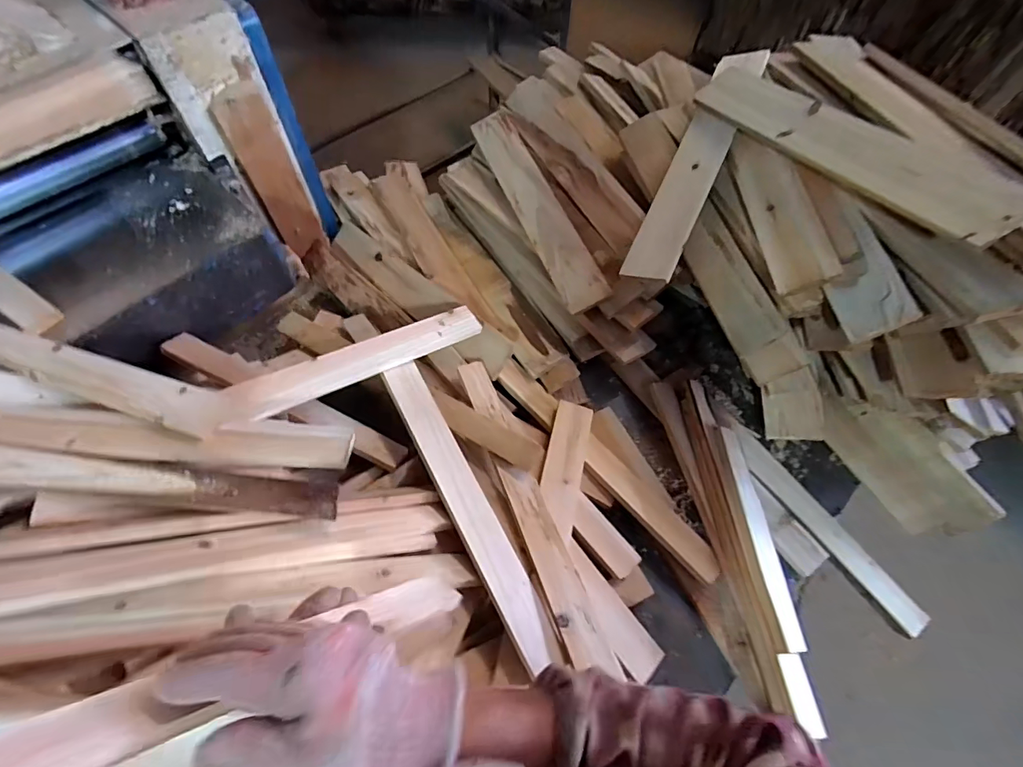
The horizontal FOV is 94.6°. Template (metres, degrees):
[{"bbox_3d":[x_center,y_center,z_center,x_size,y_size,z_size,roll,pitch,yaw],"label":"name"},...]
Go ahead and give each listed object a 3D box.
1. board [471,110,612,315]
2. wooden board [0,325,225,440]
[{"bbox_3d":[0.048,-0.337,0.880,0.082,0.018,0.478,-27,68,7],"label":"board"},{"bbox_3d":[-0.556,-0.032,0.548,0.483,0.017,0.055,16,61,7],"label":"wooden board"}]

